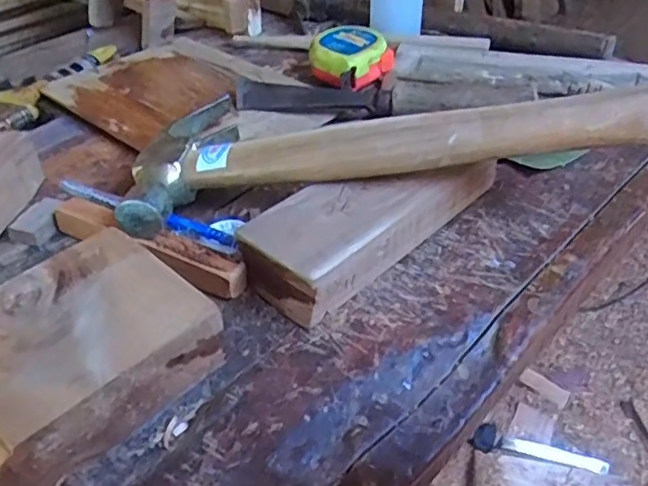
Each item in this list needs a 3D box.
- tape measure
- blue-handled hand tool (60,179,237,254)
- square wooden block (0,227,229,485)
[{"bbox_3d":[0.020,-0.158,0.514,0.064,0.033,0.064,-32,49,-29],"label":"tape measure"},{"bbox_3d":[-0.106,-0.018,0.352,0.134,0.006,0.012,20,45,23],"label":"blue-handled hand tool"},{"bbox_3d":[-0.111,0.045,0.263,0.086,0.034,0.103,31,50,32],"label":"square wooden block"}]

